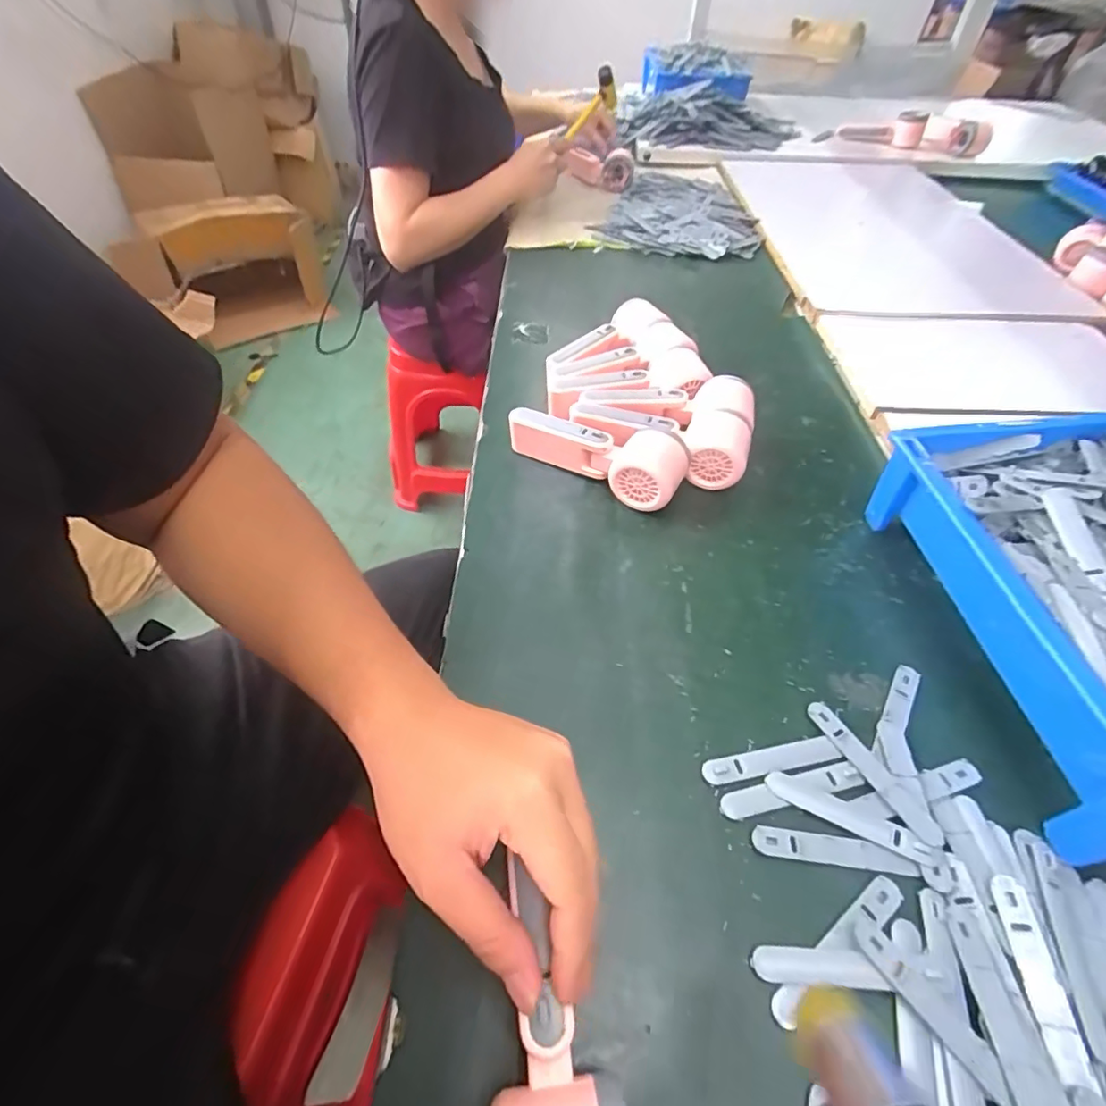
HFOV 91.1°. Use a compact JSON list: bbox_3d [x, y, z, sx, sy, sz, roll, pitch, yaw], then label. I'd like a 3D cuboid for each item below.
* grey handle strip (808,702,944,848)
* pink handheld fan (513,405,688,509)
[{"bbox_3d":[0.196,0.134,0.336,0.017,0.005,0.094,-23,55,-20],"label":"grey handle strip"},{"bbox_3d":[0.039,-0.093,0.500,0.165,0.056,0.048,28,55,20],"label":"pink handheld fan"}]

